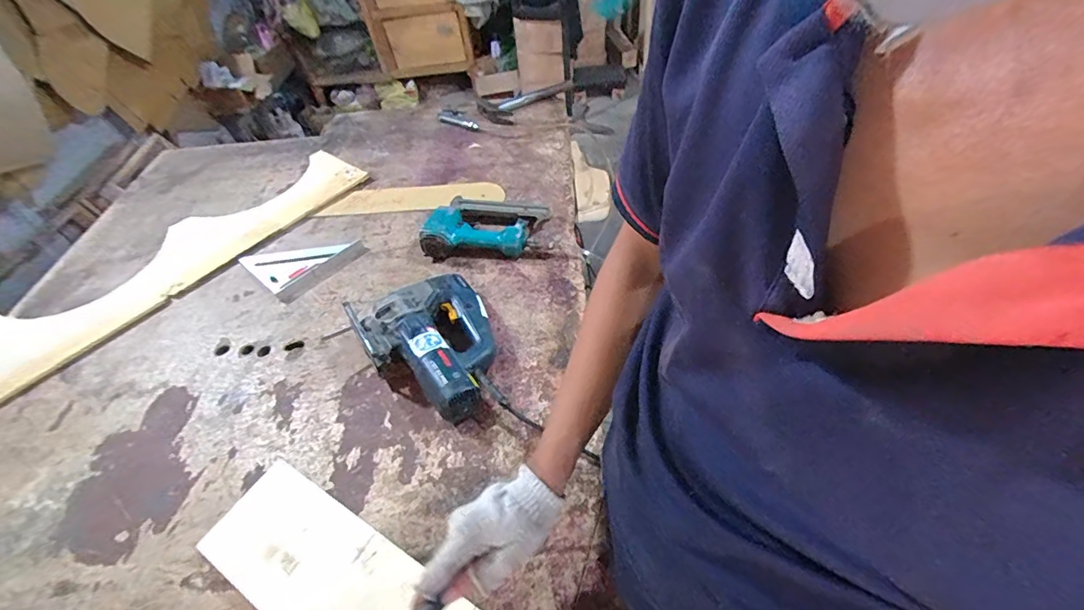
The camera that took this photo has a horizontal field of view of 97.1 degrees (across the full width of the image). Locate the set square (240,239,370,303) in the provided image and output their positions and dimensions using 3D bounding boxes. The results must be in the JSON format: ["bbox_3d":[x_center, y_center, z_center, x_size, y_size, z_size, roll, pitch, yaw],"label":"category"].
[{"bbox_3d":[-0.468,-0.097,0.945,0.176,0.017,0.186,35,63,28],"label":"set square"}]

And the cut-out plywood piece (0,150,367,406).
[{"bbox_3d":[-0.836,-0.116,1.006,0.429,0.035,0.861,34,62,28],"label":"cut-out plywood piece"}]

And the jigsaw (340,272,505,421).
[{"bbox_3d":[-0.161,0.063,0.726,0.191,0.074,0.244,-25,50,-16],"label":"jigsaw"}]

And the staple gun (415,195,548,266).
[{"bbox_3d":[-0.112,-0.145,0.913,0.198,0.058,0.180,13,54,15],"label":"staple gun"}]

